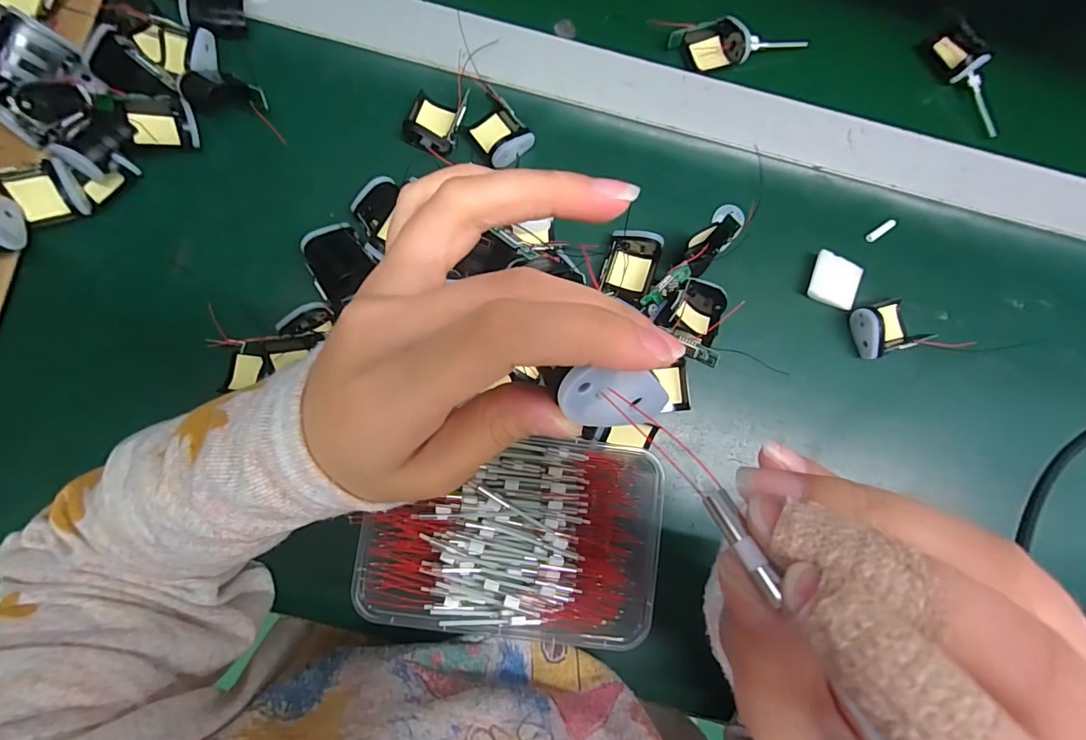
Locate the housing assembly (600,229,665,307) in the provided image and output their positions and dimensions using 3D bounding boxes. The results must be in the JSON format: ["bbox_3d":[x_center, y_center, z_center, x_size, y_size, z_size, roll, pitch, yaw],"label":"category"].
[{"bbox_3d":[0.062,-0.074,0.333,0.035,0.017,0.047,15,84,-2],"label":"housing assembly"}]

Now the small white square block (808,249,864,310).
[{"bbox_3d":[0.212,-0.064,0.339,0.036,0.011,0.036,16,84,-2],"label":"small white square block"}]

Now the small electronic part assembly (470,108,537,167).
[{"bbox_3d":[-0.032,-0.169,0.340,0.037,0.015,0.043,-43,88,-6],"label":"small electronic part assembly"}]

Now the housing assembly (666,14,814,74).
[{"bbox_3d":[0.148,-0.252,0.360,0.102,0.020,0.035,-8,85,-4],"label":"housing assembly"}]

